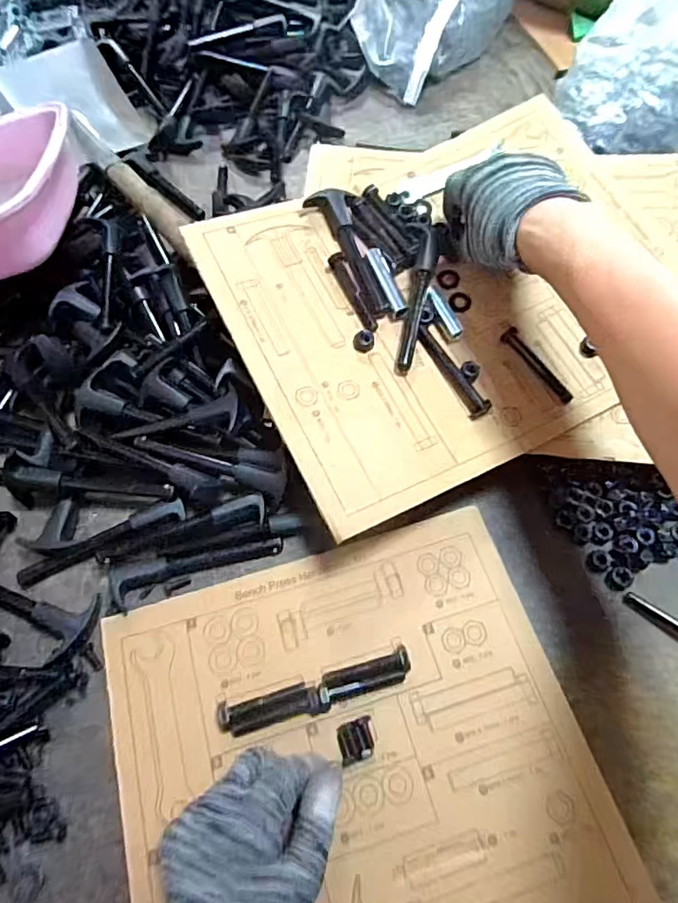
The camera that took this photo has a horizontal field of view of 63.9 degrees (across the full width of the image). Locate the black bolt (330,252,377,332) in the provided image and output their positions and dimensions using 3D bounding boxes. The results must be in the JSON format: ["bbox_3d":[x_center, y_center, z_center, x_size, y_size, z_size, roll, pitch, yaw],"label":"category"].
[{"bbox_3d":[0.012,-0.135,0.460,0.013,0.012,0.079,-21,66,-12],"label":"black bolt"}]

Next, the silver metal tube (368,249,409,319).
[{"bbox_3d":[0.041,-0.143,0.463,0.014,0.013,0.068,-17,65,-10],"label":"silver metal tube"}]

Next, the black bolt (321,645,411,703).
[{"bbox_3d":[0.019,0.155,0.375,0.064,0.013,0.020,-17,65,-10],"label":"black bolt"}]

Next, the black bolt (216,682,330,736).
[{"bbox_3d":[-0.045,0.173,0.365,0.072,0.015,0.021,-10,64,-7],"label":"black bolt"}]

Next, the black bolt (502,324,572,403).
[{"bbox_3d":[0.162,-0.071,0.438,0.015,0.017,0.075,-36,70,-18],"label":"black bolt"}]

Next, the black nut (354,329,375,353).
[{"bbox_3d":[0.020,-0.088,0.434,0.016,0.012,0.014,8,63,2],"label":"black nut"}]

